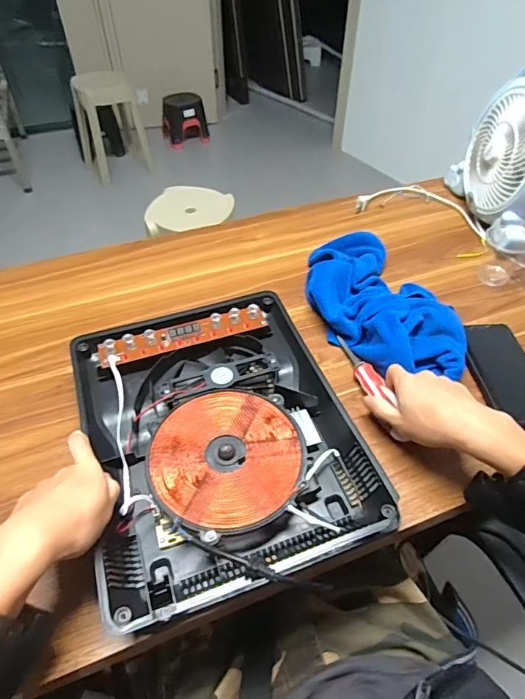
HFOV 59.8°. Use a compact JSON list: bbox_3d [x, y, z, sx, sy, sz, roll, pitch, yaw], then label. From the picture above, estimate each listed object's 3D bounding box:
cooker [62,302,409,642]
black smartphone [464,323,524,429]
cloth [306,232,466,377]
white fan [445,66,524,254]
[{"bbox_3d":[-0.048,0.087,0.500,0.267,0.061,0.334,-15,48,-14],"label":"cooker"},{"bbox_3d":[0.313,0.023,0.592,0.085,0.011,0.175,-2,47,-2],"label":"black smartphone"},{"bbox_3d":[0.156,-0.073,0.651,0.163,0.053,0.303,-12,48,-11],"label":"cloth"},{"bbox_3d":[0.440,-0.323,0.750,0.125,0.236,0.270,-3,47,-2],"label":"white fan"}]

